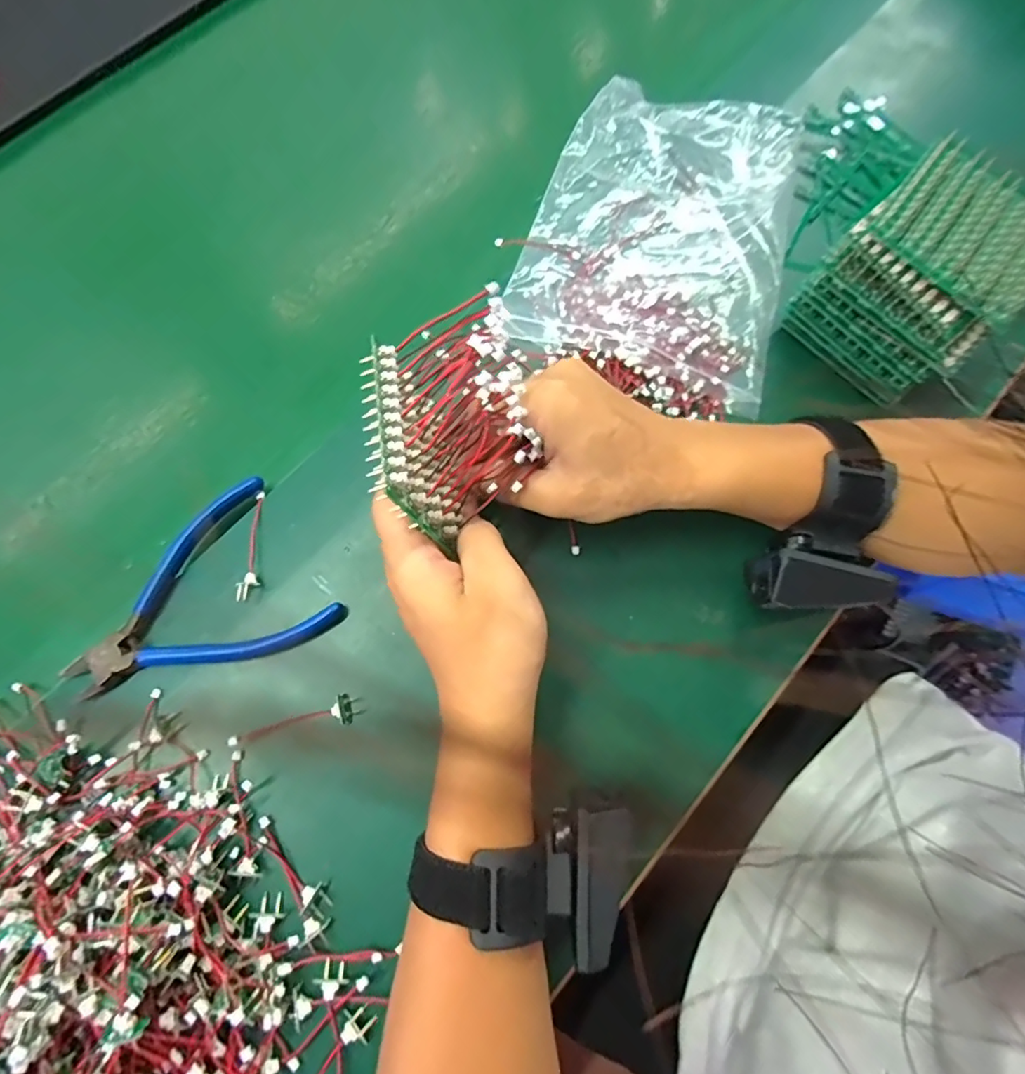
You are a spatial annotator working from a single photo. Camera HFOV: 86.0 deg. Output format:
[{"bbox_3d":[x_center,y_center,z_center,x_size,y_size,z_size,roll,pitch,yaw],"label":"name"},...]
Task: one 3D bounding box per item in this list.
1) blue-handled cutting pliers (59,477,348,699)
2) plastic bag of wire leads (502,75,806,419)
[{"bbox_3d":[-0.177,0.041,0.305,0.134,0.018,0.105,-35,76,-8],"label":"blue-handled cutting pliers"},{"bbox_3d":[0.103,-0.210,0.373,0.164,0.031,0.253,15,75,6],"label":"plastic bag of wire leads"}]

